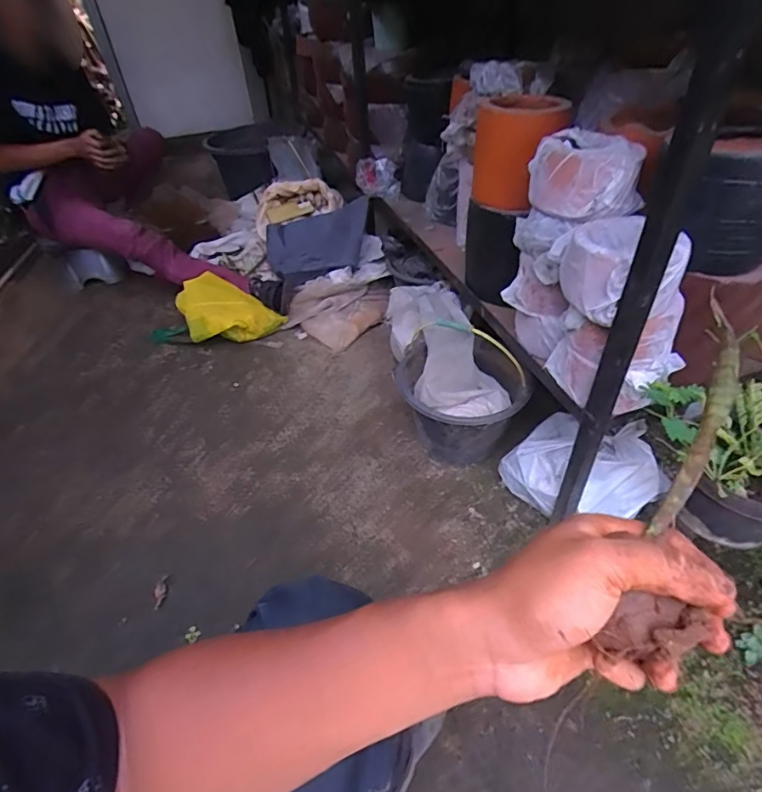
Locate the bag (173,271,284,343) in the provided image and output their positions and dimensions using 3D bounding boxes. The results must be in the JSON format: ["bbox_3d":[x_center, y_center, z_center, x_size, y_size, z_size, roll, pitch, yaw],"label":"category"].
[{"bbox_3d":[-0.489,-0.255,1.520,0.299,0.162,0.215,23,48,27],"label":"bag"}]

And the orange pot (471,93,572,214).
[{"bbox_3d":[0.262,-0.463,0.936,0.161,0.184,0.142,5,43,10],"label":"orange pot"}]

